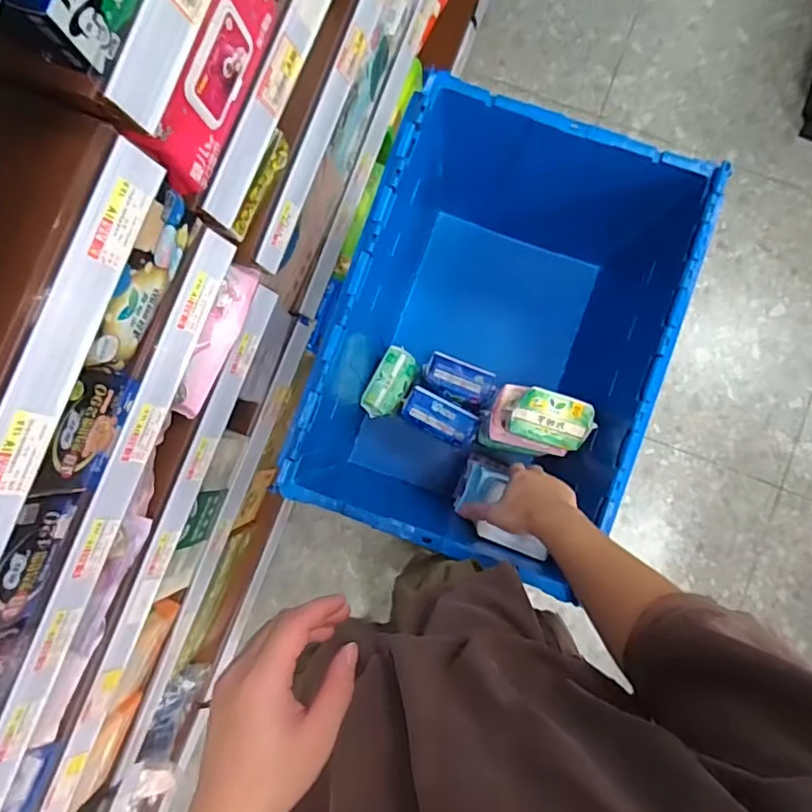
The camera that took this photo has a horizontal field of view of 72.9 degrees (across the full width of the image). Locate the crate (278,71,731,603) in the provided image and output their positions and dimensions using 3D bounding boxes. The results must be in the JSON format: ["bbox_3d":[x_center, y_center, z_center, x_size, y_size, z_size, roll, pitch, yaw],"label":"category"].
[{"bbox_3d":[0.128,-0.094,0.914,0.422,0.420,0.597,19,87,2],"label":"crate"}]

